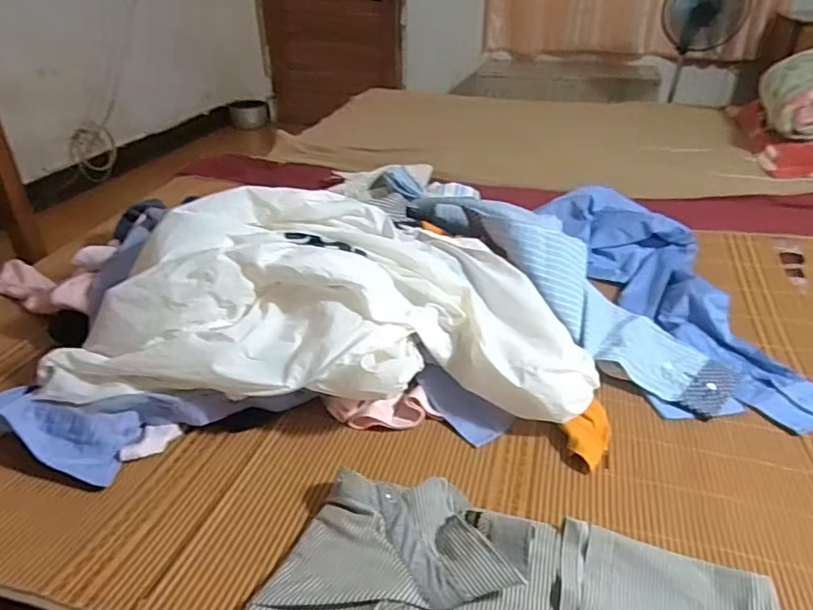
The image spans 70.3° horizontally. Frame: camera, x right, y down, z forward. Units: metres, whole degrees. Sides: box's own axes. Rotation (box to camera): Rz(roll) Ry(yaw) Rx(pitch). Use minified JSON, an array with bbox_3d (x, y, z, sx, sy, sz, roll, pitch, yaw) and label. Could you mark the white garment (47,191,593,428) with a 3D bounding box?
[{"bbox_3d":[-0.089,-0.011,0.721,0.586,0.176,0.261,0,31,0],"label":"white garment"}]

